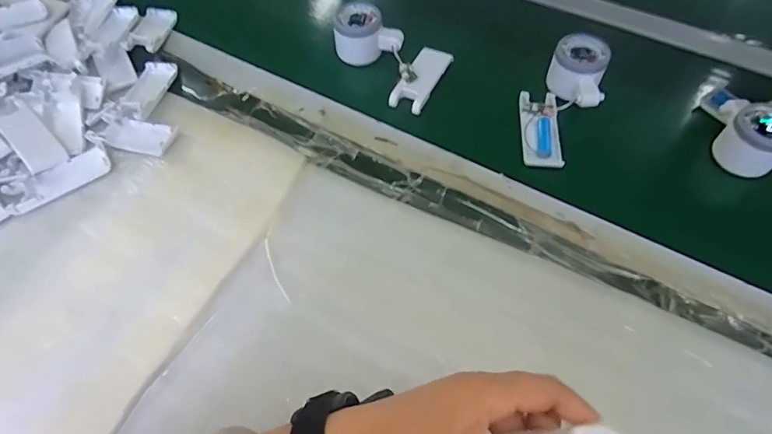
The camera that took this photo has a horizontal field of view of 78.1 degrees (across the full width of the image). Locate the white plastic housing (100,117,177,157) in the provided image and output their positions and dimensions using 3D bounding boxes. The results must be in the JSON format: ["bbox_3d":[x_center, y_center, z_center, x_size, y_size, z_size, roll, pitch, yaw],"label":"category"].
[{"bbox_3d":[-0.268,-0.091,0.513,0.085,0.015,0.041,13,60,10],"label":"white plastic housing"}]

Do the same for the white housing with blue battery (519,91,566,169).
[{"bbox_3d":[0.171,-0.098,0.524,0.041,0.010,0.101,4,59,5],"label":"white housing with blue battery"}]

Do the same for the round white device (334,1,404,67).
[{"bbox_3d":[-0.020,-0.226,0.586,0.080,0.049,0.052,1,59,3],"label":"round white device"}]

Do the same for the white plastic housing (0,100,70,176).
[{"bbox_3d":[-0.382,-0.088,0.504,0.100,0.012,0.038,39,68,23],"label":"white plastic housing"}]

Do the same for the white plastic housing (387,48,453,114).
[{"bbox_3d":[0.042,-0.164,0.564,0.040,0.013,0.097,24,63,16],"label":"white plastic housing"}]

